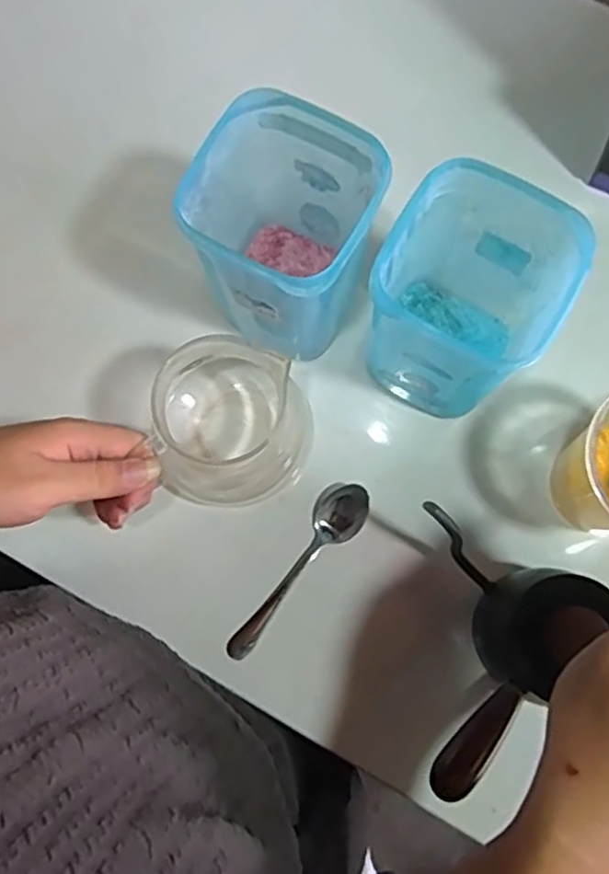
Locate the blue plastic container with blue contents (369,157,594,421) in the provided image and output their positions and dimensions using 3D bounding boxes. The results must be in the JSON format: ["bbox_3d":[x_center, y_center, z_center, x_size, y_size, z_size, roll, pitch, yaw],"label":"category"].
[{"bbox_3d":[0.092,-0.080,0.427,0.093,0.139,0.095,31,81,5],"label":"blue plastic container with blue contents"}]

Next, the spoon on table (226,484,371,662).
[{"bbox_3d":[-0.003,0.090,0.464,0.029,0.014,0.137,37,81,6],"label":"spoon on table"}]

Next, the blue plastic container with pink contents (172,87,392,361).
[{"bbox_3d":[-0.011,-0.120,0.433,0.096,0.139,0.099,31,81,5],"label":"blue plastic container with pink contents"}]

